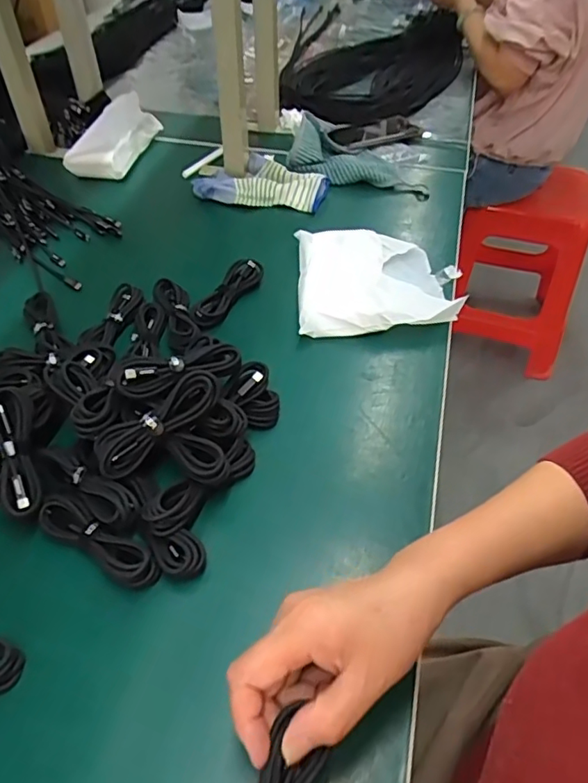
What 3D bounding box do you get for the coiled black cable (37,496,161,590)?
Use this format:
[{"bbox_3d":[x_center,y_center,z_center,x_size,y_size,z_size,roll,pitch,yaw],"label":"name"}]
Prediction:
[{"bbox_3d":[-0.149,0.113,0.413,0.109,0.025,0.029,25,52,22],"label":"coiled black cable"}]

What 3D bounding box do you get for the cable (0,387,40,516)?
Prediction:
[{"bbox_3d":[-0.222,0.047,0.430,0.028,0.015,0.100,-13,74,-16],"label":"cable"}]

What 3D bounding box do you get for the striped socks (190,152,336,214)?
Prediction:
[{"bbox_3d":[-0.049,-0.298,0.778,0.188,0.033,0.098,15,48,8],"label":"striped socks"}]

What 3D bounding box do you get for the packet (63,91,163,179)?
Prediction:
[{"bbox_3d":[-0.281,-0.399,0.849,0.086,0.071,0.172,8,48,8],"label":"packet"}]

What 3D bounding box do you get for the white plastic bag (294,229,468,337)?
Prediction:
[{"bbox_3d":[0.098,-0.130,0.628,0.183,0.040,0.181,0,47,1],"label":"white plastic bag"}]

